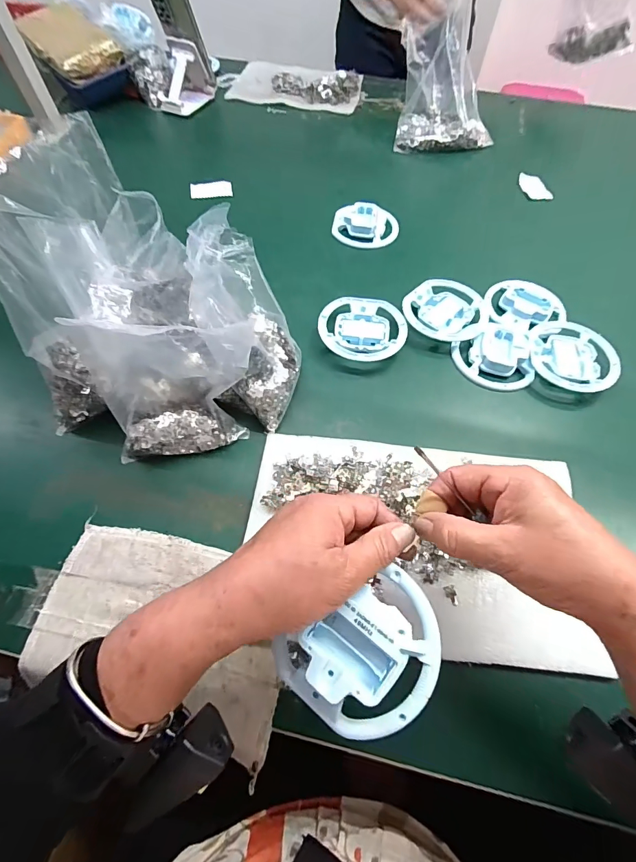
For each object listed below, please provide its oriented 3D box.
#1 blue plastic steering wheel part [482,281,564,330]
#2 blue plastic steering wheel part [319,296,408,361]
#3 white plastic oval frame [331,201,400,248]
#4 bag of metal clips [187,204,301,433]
[{"bbox_3d":[0.271,-0.163,0.508,0.101,0.018,0.078,17,61,8],"label":"blue plastic steering wheel part"},{"bbox_3d":[0.053,-0.121,0.477,0.103,0.021,0.094,1,60,-1],"label":"blue plastic steering wheel part"},{"bbox_3d":[0.071,-0.309,0.591,0.095,0.027,0.072,17,61,8],"label":"white plastic oval frame"},{"bbox_3d":[-0.066,-0.103,0.376,0.101,0.152,0.119,20,62,9],"label":"bag of metal clips"}]

